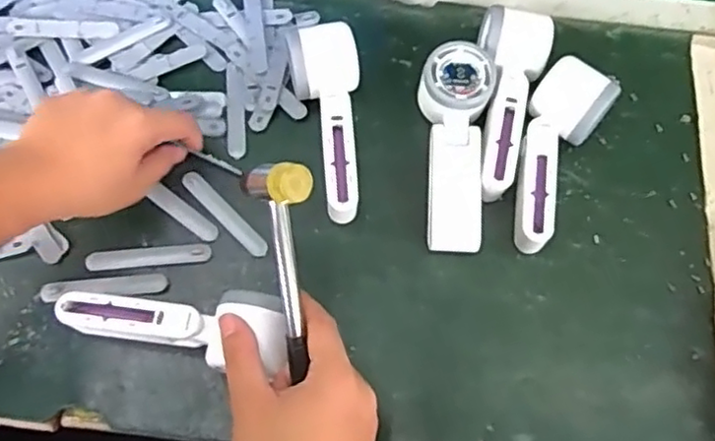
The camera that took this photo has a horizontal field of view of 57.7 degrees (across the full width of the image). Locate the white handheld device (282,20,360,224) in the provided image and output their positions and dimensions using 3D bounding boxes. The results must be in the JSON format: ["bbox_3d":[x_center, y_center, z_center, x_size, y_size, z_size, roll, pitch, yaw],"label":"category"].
[{"bbox_3d":[-0.019,-0.085,0.545,0.059,0.045,0.176,-11,69,-5],"label":"white handheld device"}]

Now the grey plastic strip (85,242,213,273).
[{"bbox_3d":[-0.167,0.029,0.521,0.097,0.004,0.018,-6,68,-3],"label":"grey plastic strip"}]

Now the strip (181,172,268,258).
[{"bbox_3d":[-0.110,-0.005,0.539,0.017,0.005,0.098,-42,75,-16],"label":"strip"}]

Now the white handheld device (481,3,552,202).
[{"bbox_3d":[0.117,-0.100,0.549,0.063,0.048,0.168,17,69,6],"label":"white handheld device"}]

